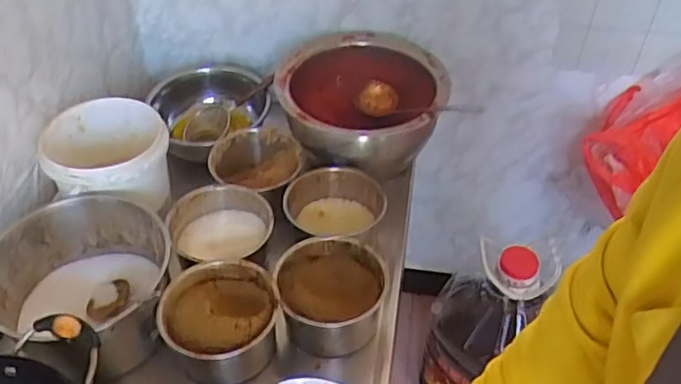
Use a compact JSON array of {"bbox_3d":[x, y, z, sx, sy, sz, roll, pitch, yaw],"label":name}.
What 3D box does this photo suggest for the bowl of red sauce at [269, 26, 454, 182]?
[{"bbox_3d":[0.032,-0.140,1.047,0.269,0.152,0.217,4,43,3],"label":"bowl of red sauce"}]

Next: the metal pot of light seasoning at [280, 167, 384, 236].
[{"bbox_3d":[-0.010,0.032,0.973,0.145,0.104,0.151,0,43,0],"label":"metal pot of light seasoning"}]

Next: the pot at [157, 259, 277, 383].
[{"bbox_3d":[-0.158,0.174,0.840,0.144,0.091,0.144,0,43,0],"label":"pot"}]

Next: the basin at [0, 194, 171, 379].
[{"bbox_3d":[-0.341,0.128,0.855,0.214,0.136,0.215,0,43,0],"label":"basin"}]

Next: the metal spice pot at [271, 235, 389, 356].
[{"bbox_3d":[-0.013,0.143,0.866,0.144,0.094,0.143,0,43,0],"label":"metal spice pot"}]

